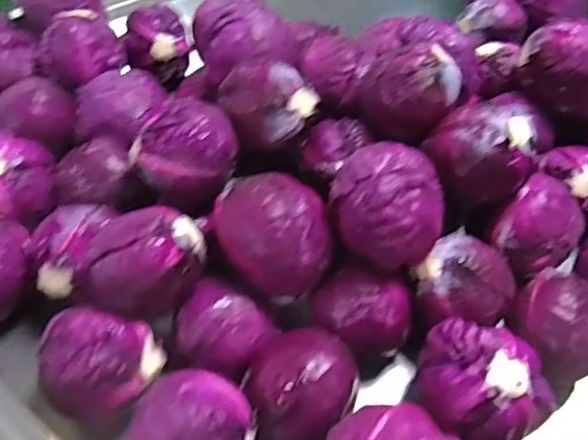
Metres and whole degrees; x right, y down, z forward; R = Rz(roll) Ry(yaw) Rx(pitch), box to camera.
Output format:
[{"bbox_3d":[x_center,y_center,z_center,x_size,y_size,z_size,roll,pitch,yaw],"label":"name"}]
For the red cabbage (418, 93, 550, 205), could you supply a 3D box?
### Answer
[{"bbox_3d":[0.190,-0.068,0.585,0.099,0.080,0.093,32,55,23],"label":"red cabbage"}]

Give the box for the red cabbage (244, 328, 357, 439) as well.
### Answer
[{"bbox_3d":[0.006,0.153,0.521,0.092,0.086,0.086,1,49,-1],"label":"red cabbage"}]

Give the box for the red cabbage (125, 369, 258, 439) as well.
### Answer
[{"bbox_3d":[-0.083,0.182,0.482,0.100,0.090,0.102,-21,53,-19],"label":"red cabbage"}]

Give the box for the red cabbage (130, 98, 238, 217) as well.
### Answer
[{"bbox_3d":[-0.103,-0.066,0.578,0.079,0.078,0.090,37,58,27],"label":"red cabbage"}]

